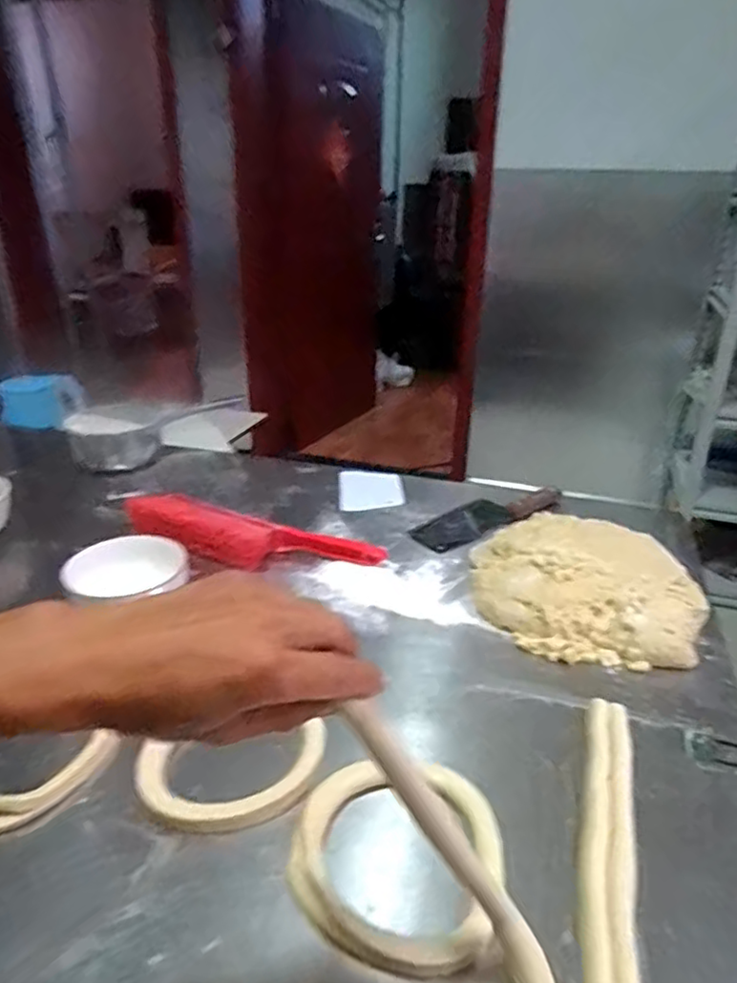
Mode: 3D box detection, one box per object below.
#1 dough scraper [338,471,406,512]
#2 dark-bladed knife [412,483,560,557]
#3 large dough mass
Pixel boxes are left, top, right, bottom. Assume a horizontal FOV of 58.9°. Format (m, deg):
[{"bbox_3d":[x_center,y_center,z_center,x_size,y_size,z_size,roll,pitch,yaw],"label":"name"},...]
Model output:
[{"bbox_3d":[0.004,-0.006,1.137,0.111,0.009,0.167,0,24,-3],"label":"dough scraper"},{"bbox_3d":[0.194,0.032,1.033,0.273,0.023,0.095,-17,31,-33],"label":"dark-bladed knife"},{"bbox_3d":[0.271,0.107,0.830,0.271,0.066,0.276,3,26,5],"label":"large dough mass"}]

